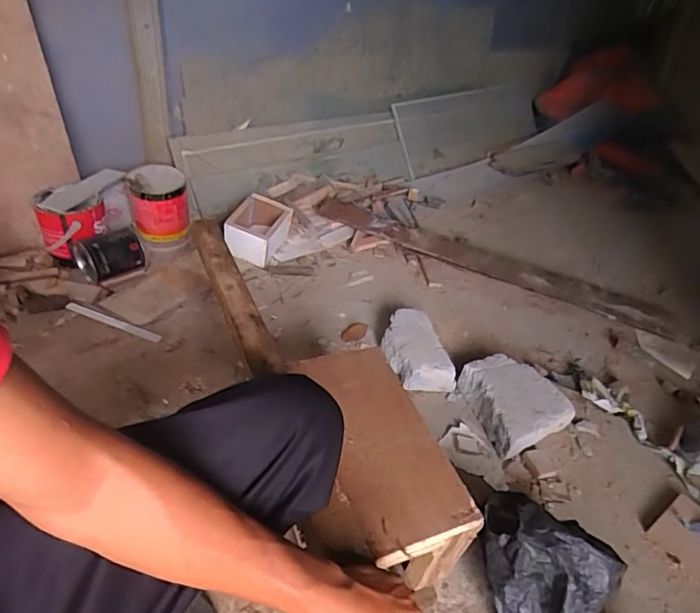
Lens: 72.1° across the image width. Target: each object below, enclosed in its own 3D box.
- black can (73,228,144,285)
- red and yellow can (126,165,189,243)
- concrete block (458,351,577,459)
[{"bbox_3d":[-0.579,-0.124,1.157,0.149,0.089,0.083,-14,44,-27],"label":"black can"},{"bbox_3d":[-0.524,-0.278,1.323,0.147,0.150,0.177,-12,43,-25],"label":"red and yellow can"},{"bbox_3d":[0.336,0.197,0.998,0.174,0.073,0.200,-11,43,-20],"label":"concrete block"}]

